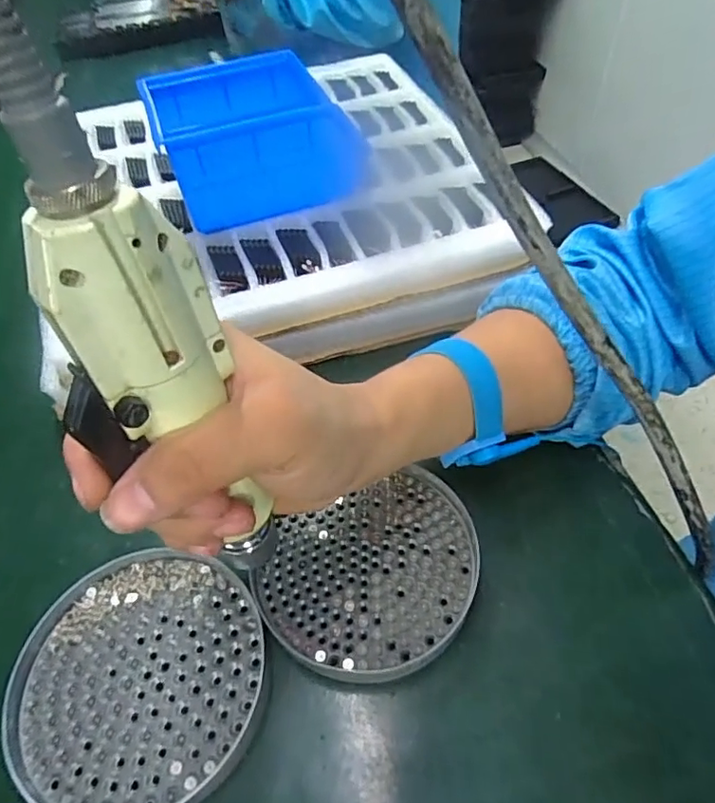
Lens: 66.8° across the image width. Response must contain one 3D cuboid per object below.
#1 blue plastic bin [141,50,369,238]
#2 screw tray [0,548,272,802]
[{"bbox_3d":[-0.075,-0.190,0.390,0.137,0.086,0.102,-18,52,-11],"label":"blue plastic bin"},{"bbox_3d":[-0.099,0.126,0.254,0.111,0.016,0.112,1,51,2],"label":"screw tray"}]

